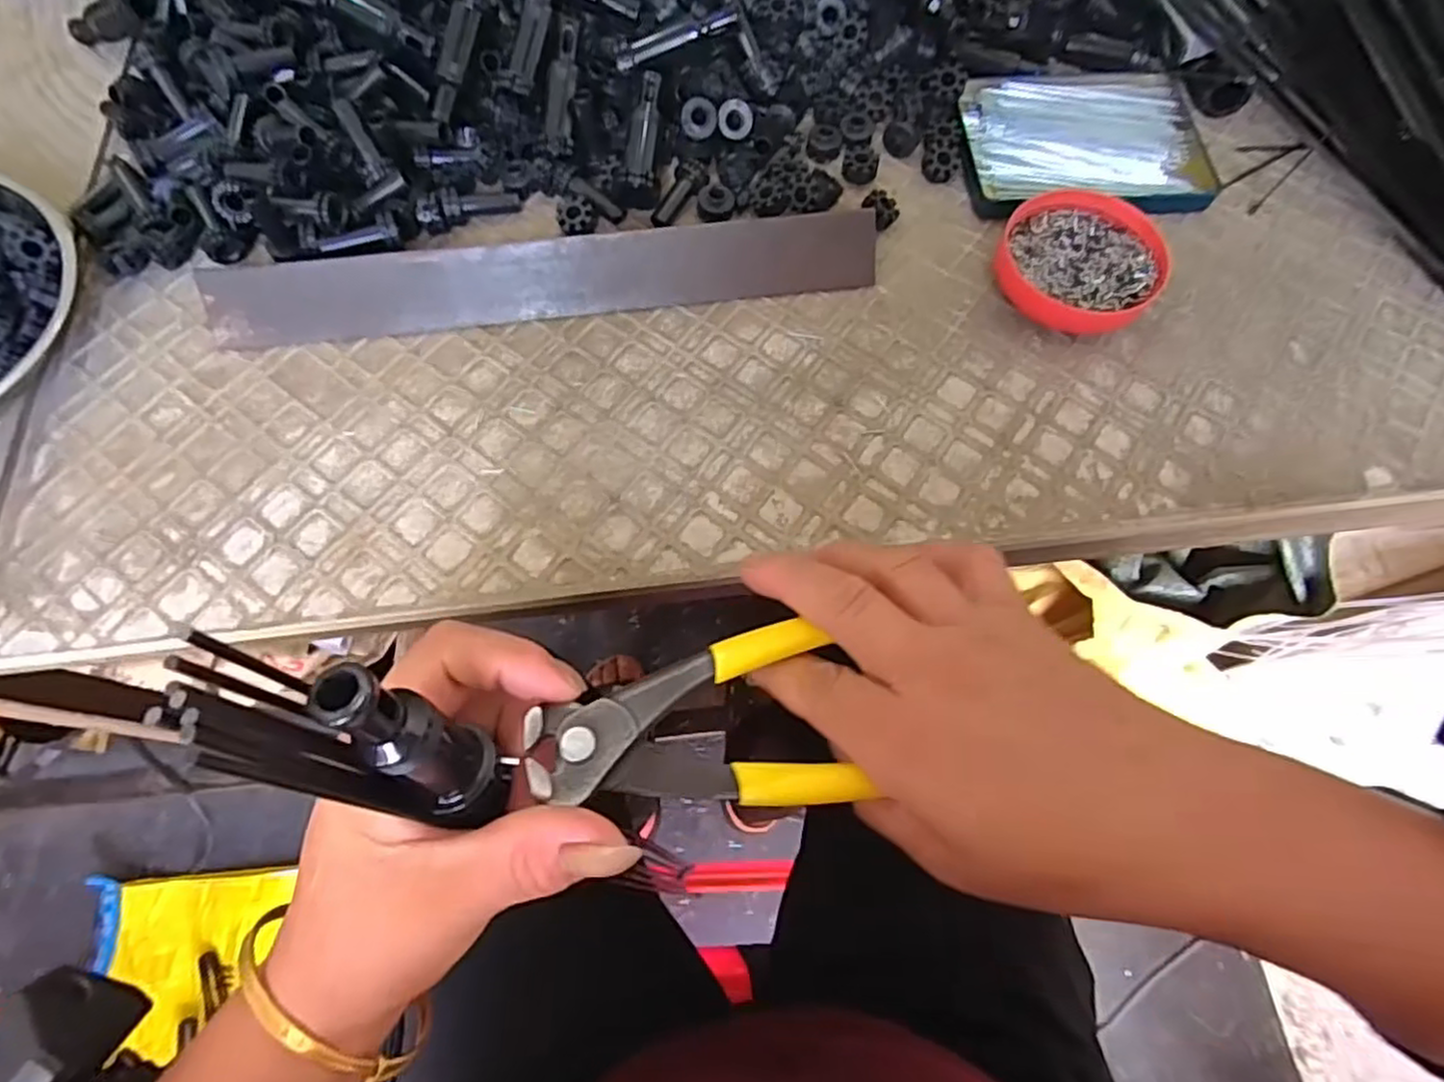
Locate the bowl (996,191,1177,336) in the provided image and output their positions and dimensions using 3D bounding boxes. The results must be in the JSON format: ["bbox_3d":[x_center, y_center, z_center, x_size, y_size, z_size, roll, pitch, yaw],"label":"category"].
[{"bbox_3d":[0.176,-0.137,0.350,0.076,0.021,0.071,0,68,-1],"label":"bowl"}]

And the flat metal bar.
[{"bbox_3d":[-0.083,-0.128,0.343,0.313,0.039,0.008,-7,23,-3],"label":"flat metal bar"}]

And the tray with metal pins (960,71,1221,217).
[{"bbox_3d":[0.202,-0.224,0.394,0.136,0.009,0.101,0,68,-1],"label":"tray with metal pins"}]

